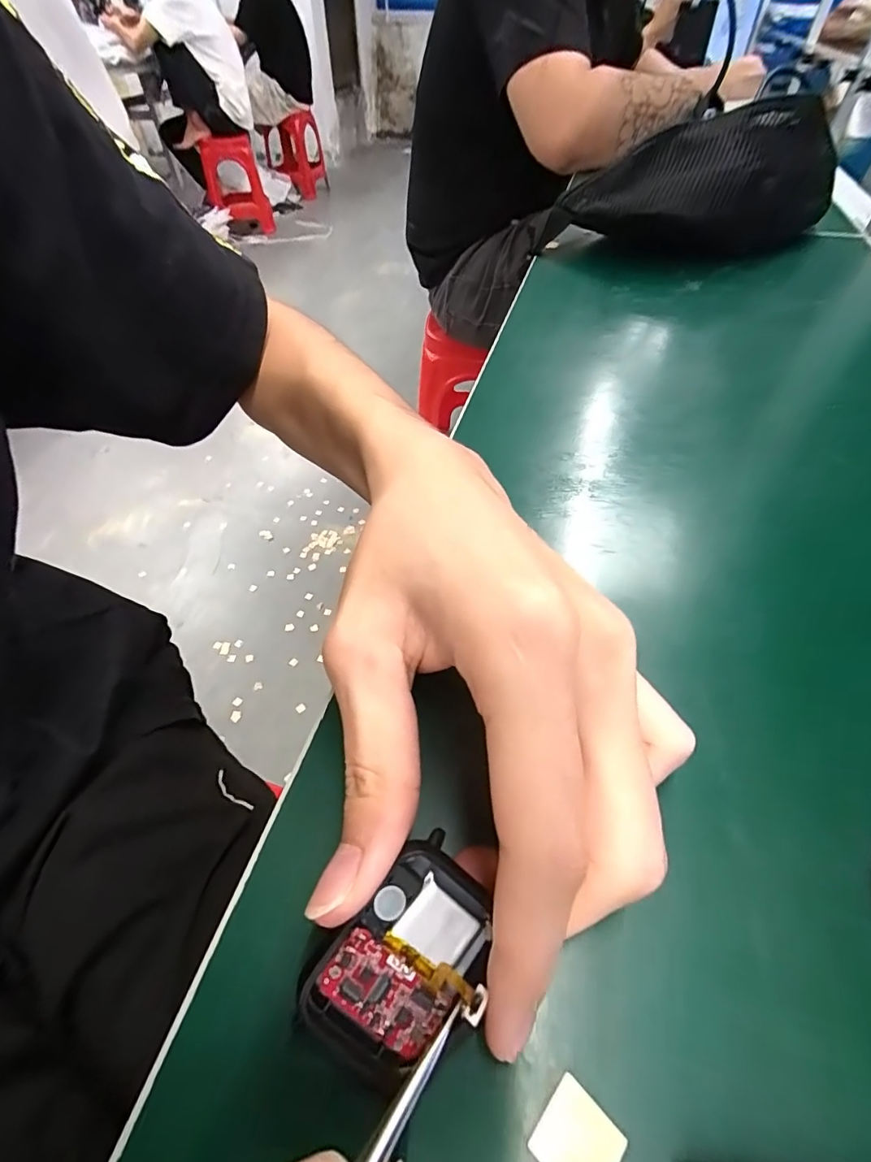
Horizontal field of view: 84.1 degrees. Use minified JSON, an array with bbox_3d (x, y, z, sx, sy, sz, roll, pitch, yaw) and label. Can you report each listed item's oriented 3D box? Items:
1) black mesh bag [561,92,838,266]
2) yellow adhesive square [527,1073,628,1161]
[{"bbox_3d":[0.251,-0.362,0.439,0.259,0.075,0.120,-8,51,-6],"label":"black mesh bag"},{"bbox_3d":[0.030,0.119,0.102,0.016,0.004,0.016,36,59,27],"label":"yellow adhesive square"}]

